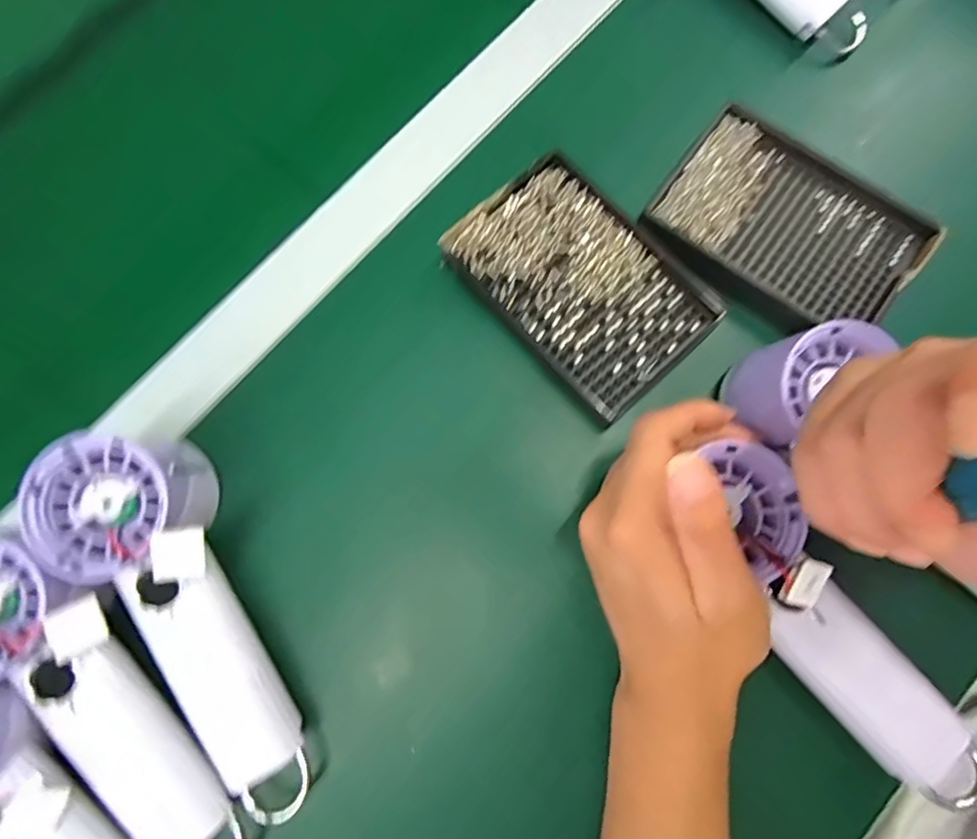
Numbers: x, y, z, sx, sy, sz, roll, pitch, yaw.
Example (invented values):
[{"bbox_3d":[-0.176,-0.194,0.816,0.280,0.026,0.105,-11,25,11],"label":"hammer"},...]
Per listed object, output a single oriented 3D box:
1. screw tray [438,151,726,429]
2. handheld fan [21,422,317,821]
[{"bbox_3d":[0.051,-0.076,0.327,0.091,0.009,0.136,-41,82,-7],"label":"screw tray"},{"bbox_3d":[-0.141,0.096,0.287,0.063,0.063,0.198,-30,93,-5],"label":"handheld fan"}]

